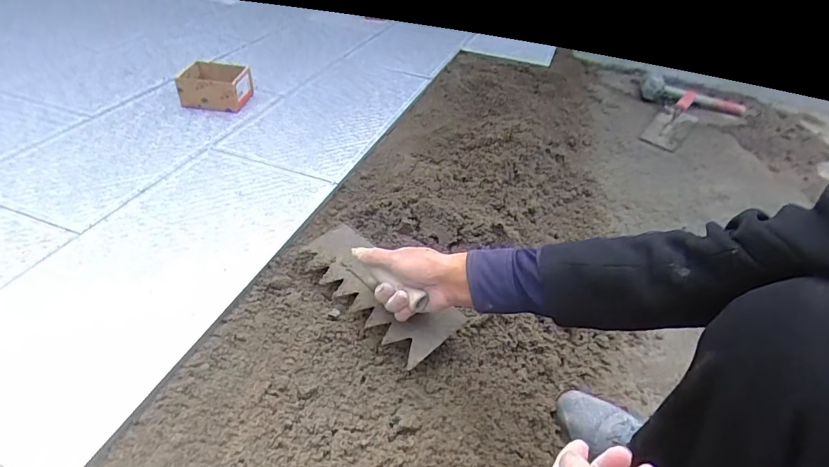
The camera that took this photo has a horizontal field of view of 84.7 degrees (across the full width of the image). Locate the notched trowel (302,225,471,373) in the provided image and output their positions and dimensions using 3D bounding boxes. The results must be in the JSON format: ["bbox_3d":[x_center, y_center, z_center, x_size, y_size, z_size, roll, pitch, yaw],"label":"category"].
[{"bbox_3d":[-0.058,0.051,0.650,0.106,0.084,0.276,-27,50,-34],"label":"notched trowel"}]

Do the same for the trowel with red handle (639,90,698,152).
[{"bbox_3d":[0.809,-0.350,1.424,0.113,0.053,0.297,31,62,25],"label":"trowel with red handle"}]

